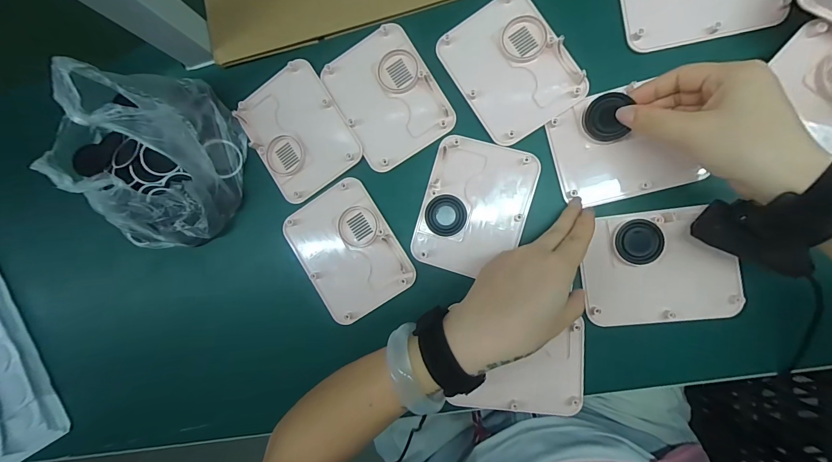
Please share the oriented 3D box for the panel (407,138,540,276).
[{"bbox_3d":[0.055,-0.021,0.334,0.096,0.008,0.123,17,91,9],"label":"panel"}]

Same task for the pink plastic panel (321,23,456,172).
[{"bbox_3d":[-0.029,-0.133,0.348,0.093,0.007,0.124,-32,87,8],"label":"pink plastic panel"}]

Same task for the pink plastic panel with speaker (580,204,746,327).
[{"bbox_3d":[0.212,0.031,0.310,0.122,0.009,0.096,-7,87,9],"label":"pink plastic panel with speaker"}]

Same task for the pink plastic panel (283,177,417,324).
[{"bbox_3d":[-0.069,0.021,0.353,0.095,0.008,0.124,-33,84,7],"label":"pink plastic panel"}]

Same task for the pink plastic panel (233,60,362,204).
[{"bbox_3d":[-0.121,-0.102,0.360,0.094,0.008,0.124,-32,84,7],"label":"pink plastic panel"}]

